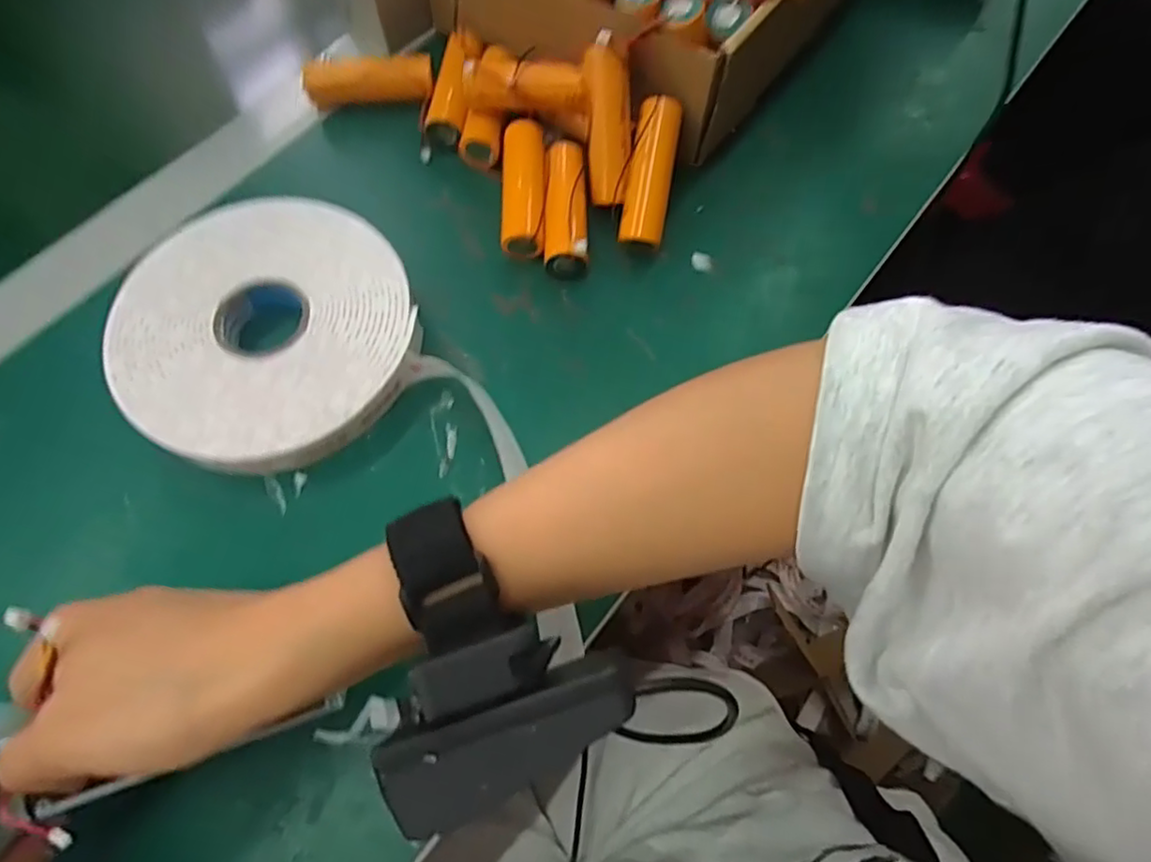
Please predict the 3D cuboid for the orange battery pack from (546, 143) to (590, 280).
[{"bbox_3d":[-0.005,-0.117,0.335,0.021,0.025,0.075,-1,66,-2],"label":"orange battery pack"}]

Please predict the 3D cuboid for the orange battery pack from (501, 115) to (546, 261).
[{"bbox_3d":[-0.027,-0.126,0.337,0.022,0.025,0.073,0,66,-1],"label":"orange battery pack"}]

